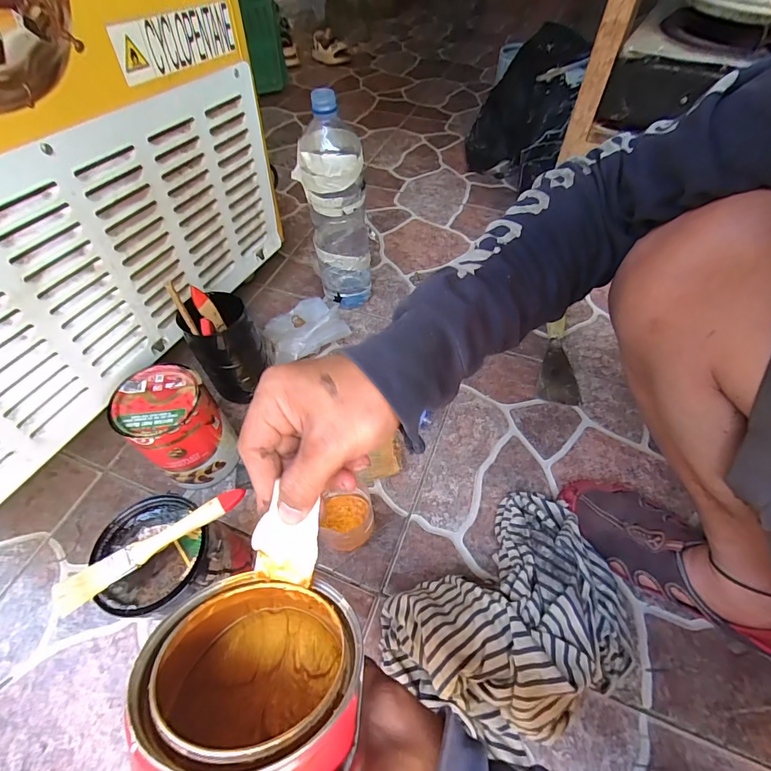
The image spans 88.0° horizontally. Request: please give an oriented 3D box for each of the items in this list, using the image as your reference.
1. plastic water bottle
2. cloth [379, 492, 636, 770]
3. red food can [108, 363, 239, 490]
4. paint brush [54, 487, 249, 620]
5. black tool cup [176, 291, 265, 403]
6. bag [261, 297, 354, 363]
[{"bbox_3d":[-0.073,-0.250,0.603,0.093,0.314,0.092,-6,56,-1],"label":"plastic water bottle"},{"bbox_3d":[0.134,0.219,0.389,0.250,0.099,0.175,-33,61,-18],"label":"cloth"},{"bbox_3d":[-0.247,0.057,0.493,0.091,0.142,0.092,-33,59,-25],"label":"red food can"},{"bbox_3d":[-0.199,0.135,0.344,0.159,0.010,0.022,-28,56,-22],"label":"paint brush"},{"bbox_3d":[-0.212,-0.051,0.536,0.076,0.154,0.076,0,51,-1],"label":"black tool cup"},{"bbox_3d":[-0.136,-0.101,0.645,0.133,0.059,0.123,-25,59,-14],"label":"bag"}]

